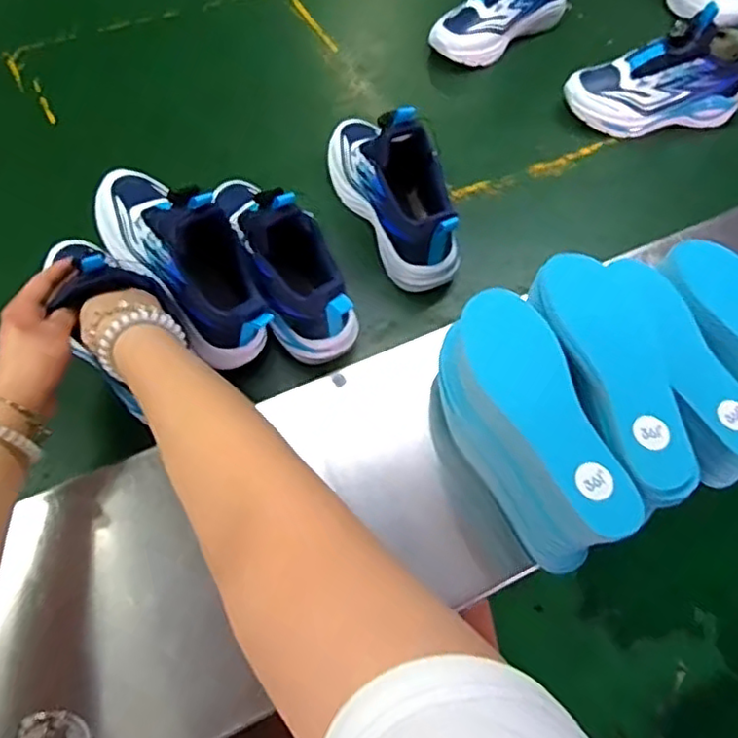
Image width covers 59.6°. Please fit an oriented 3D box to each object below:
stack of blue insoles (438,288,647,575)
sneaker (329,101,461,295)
[{"bbox_3d":[0.123,0.053,0.523,0.076,0.120,0.206,-21,66,-13],"label":"stack of blue insoles"},{"bbox_3d":[0.027,-0.205,0.681,0.085,0.130,0.224,-23,67,-14],"label":"sneaker"}]

